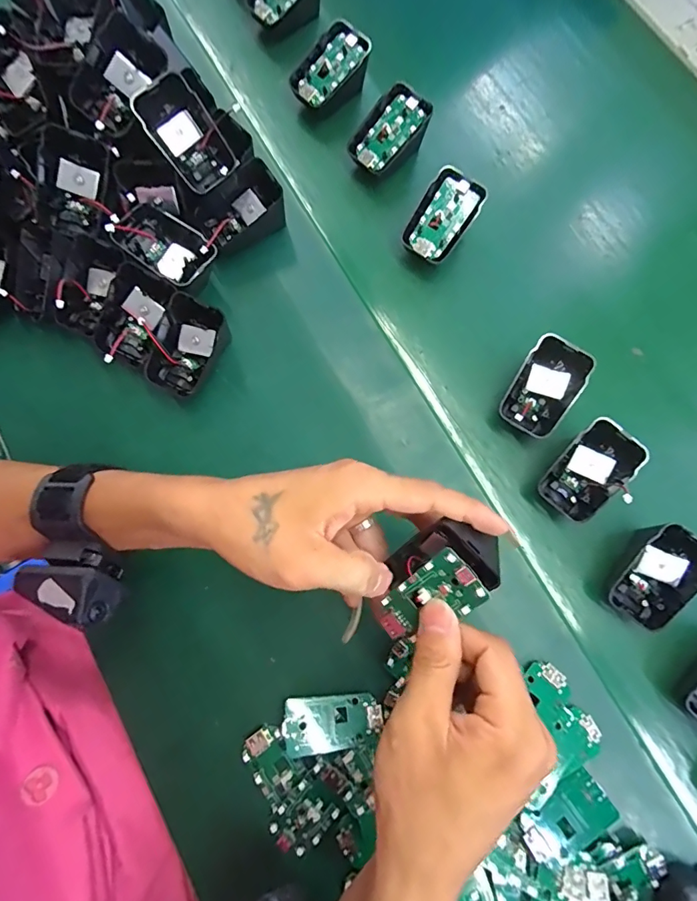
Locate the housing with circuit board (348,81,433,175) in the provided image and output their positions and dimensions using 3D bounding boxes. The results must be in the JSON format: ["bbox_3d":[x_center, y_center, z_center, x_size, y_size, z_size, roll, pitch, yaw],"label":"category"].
[{"bbox_3d":[0.036,-0.267,0.382,0.048,0.044,0.068,42,80,8],"label":"housing with circuit board"}]

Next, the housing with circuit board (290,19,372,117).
[{"bbox_3d":[-0.018,-0.335,0.393,0.070,0.040,0.046,-33,80,-7],"label":"housing with circuit board"}]

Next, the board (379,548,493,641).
[{"bbox_3d":[0.041,0.079,0.234,0.061,0.008,0.032,-42,79,30],"label":"board"}]

